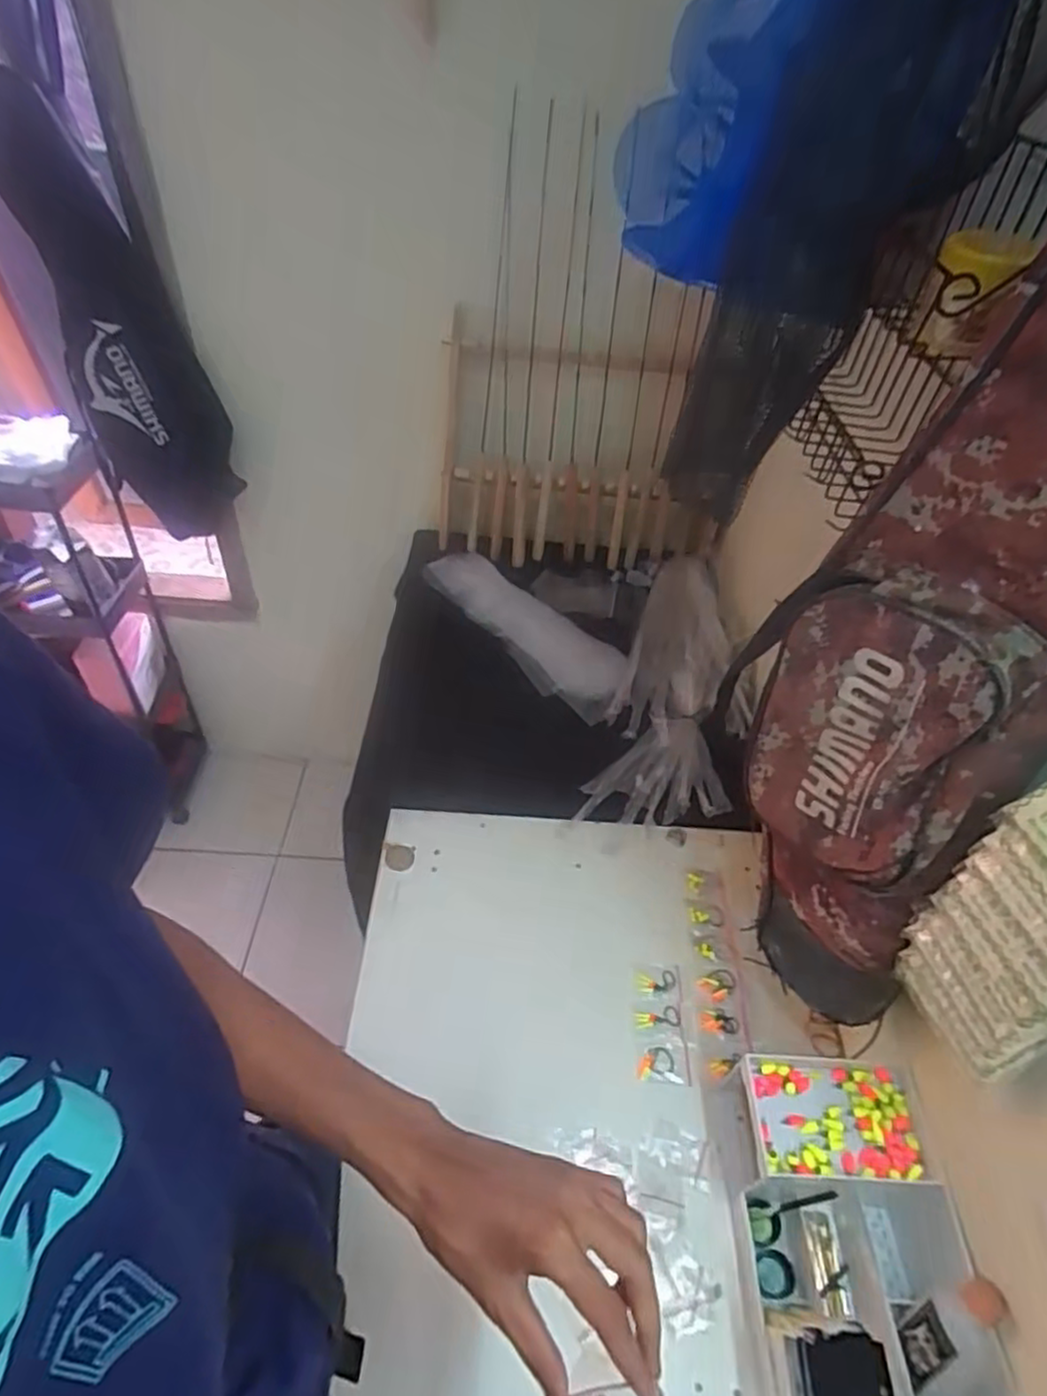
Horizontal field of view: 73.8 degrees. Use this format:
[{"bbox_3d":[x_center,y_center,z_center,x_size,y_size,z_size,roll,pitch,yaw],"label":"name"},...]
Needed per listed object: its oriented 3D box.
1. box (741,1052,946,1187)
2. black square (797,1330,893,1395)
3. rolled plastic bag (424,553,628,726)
[{"bbox_3d":[0.267,0.354,0.588,0.148,0.019,0.091,5,46,-2],"label":"box"},{"bbox_3d":[0.215,0.456,0.463,0.056,0.017,0.051,3,46,-4],"label":"black square"},{"bbox_3d":[0.005,-0.111,1.092,0.391,0.067,0.144,37,53,26],"label":"rolled plastic bag"}]

